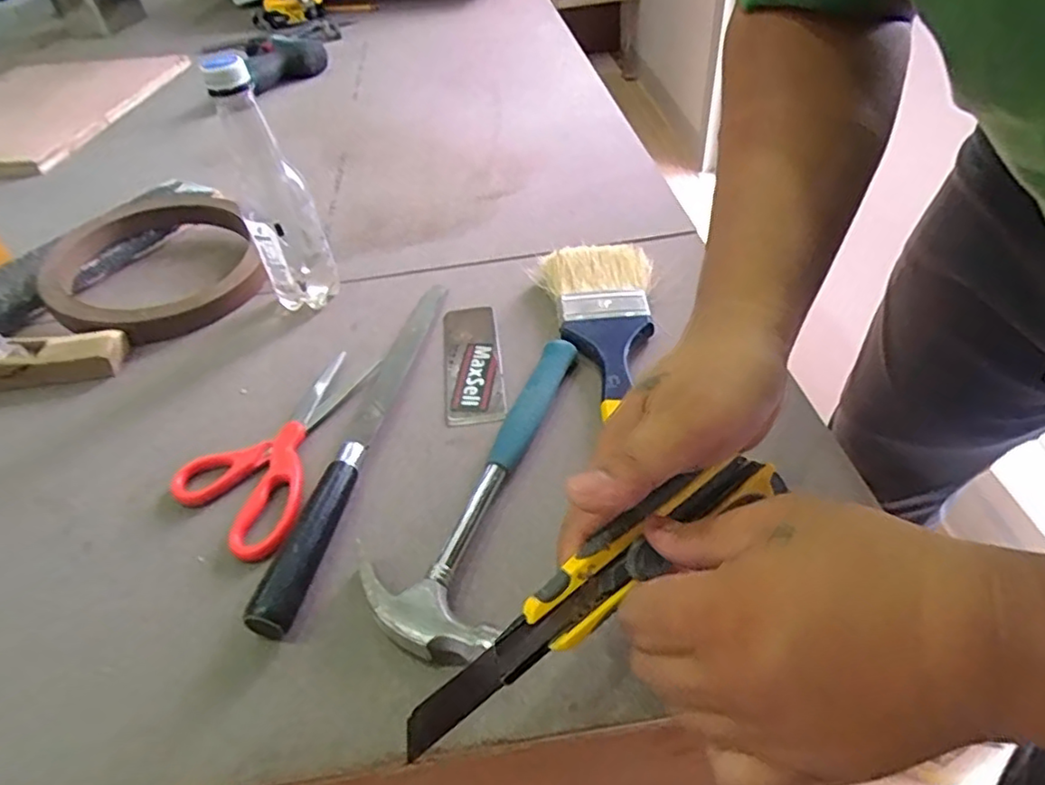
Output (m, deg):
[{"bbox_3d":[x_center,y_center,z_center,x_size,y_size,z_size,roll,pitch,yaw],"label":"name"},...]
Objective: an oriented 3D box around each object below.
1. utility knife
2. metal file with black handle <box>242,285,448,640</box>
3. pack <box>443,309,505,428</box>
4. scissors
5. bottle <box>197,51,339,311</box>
[{"bbox_3d":[0.038,0.081,0.276,0.204,0.029,0.024,-32,49,-19],"label":"utility knife"},{"bbox_3d":[-0.113,0.016,0.449,0.029,0.022,0.325,4,44,11],"label":"metal file with black handle"},{"bbox_3d":[-0.040,-0.025,0.501,0.045,0.004,0.134,-7,43,0],"label":"pack"},{"bbox_3d":[-0.174,0.033,0.448,0.090,0.012,0.179,7,45,14],"label":"scissors"},{"bbox_3d":[-0.209,-0.168,0.526,0.057,0.204,0.057,-21,45,-14],"label":"bottle"}]

